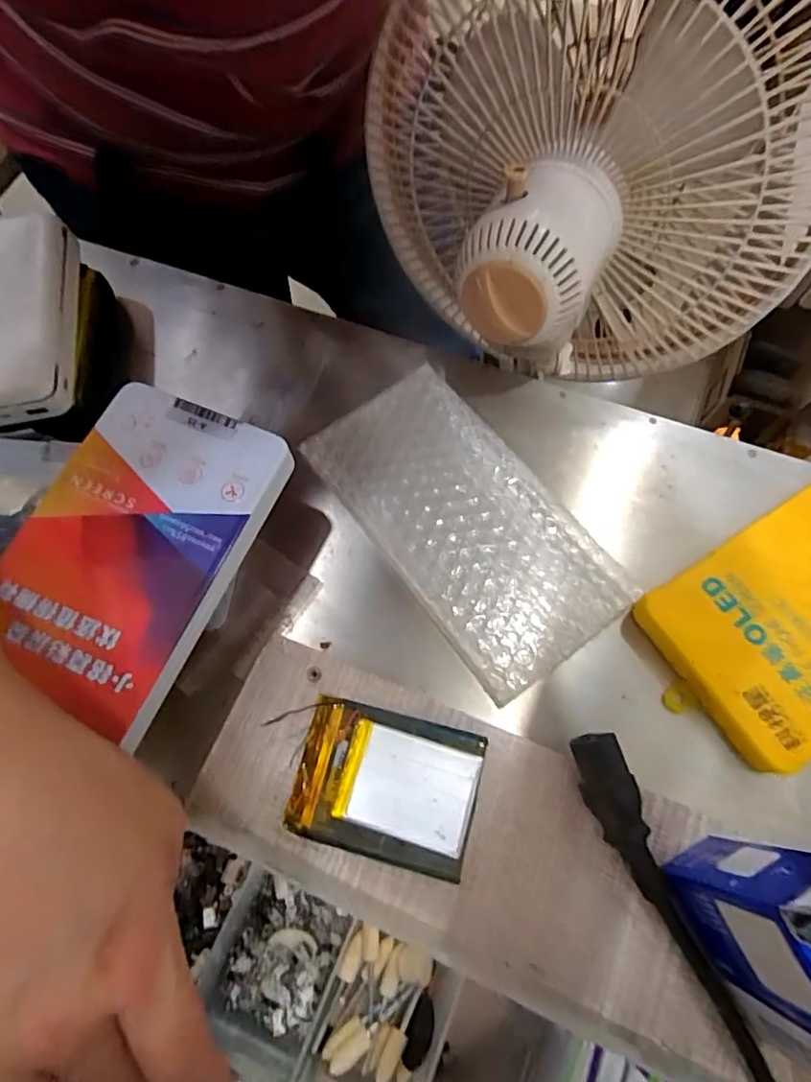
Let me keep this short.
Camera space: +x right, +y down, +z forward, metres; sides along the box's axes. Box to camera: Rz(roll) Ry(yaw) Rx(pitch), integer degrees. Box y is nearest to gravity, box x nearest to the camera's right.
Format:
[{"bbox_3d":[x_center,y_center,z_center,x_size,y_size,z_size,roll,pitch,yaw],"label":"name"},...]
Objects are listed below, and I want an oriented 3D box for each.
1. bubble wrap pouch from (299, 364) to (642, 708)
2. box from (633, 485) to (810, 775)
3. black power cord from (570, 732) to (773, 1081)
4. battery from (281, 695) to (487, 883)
[{"bbox_3d":[0.033,-0.014,0.337,0.105,0.021,0.196,-35,69,-12],"label":"bubble wrap pouch"},{"bbox_3d":[0.230,0.032,0.311,0.194,0.029,0.104,-30,68,-10],"label":"box"},{"bbox_3d":[0.112,0.159,0.243,0.021,0.024,0.150,-20,66,-6],"label":"black power cord"},{"bbox_3d":[-0.010,0.115,0.268,0.085,0.013,0.063,12,67,8],"label":"battery"}]

